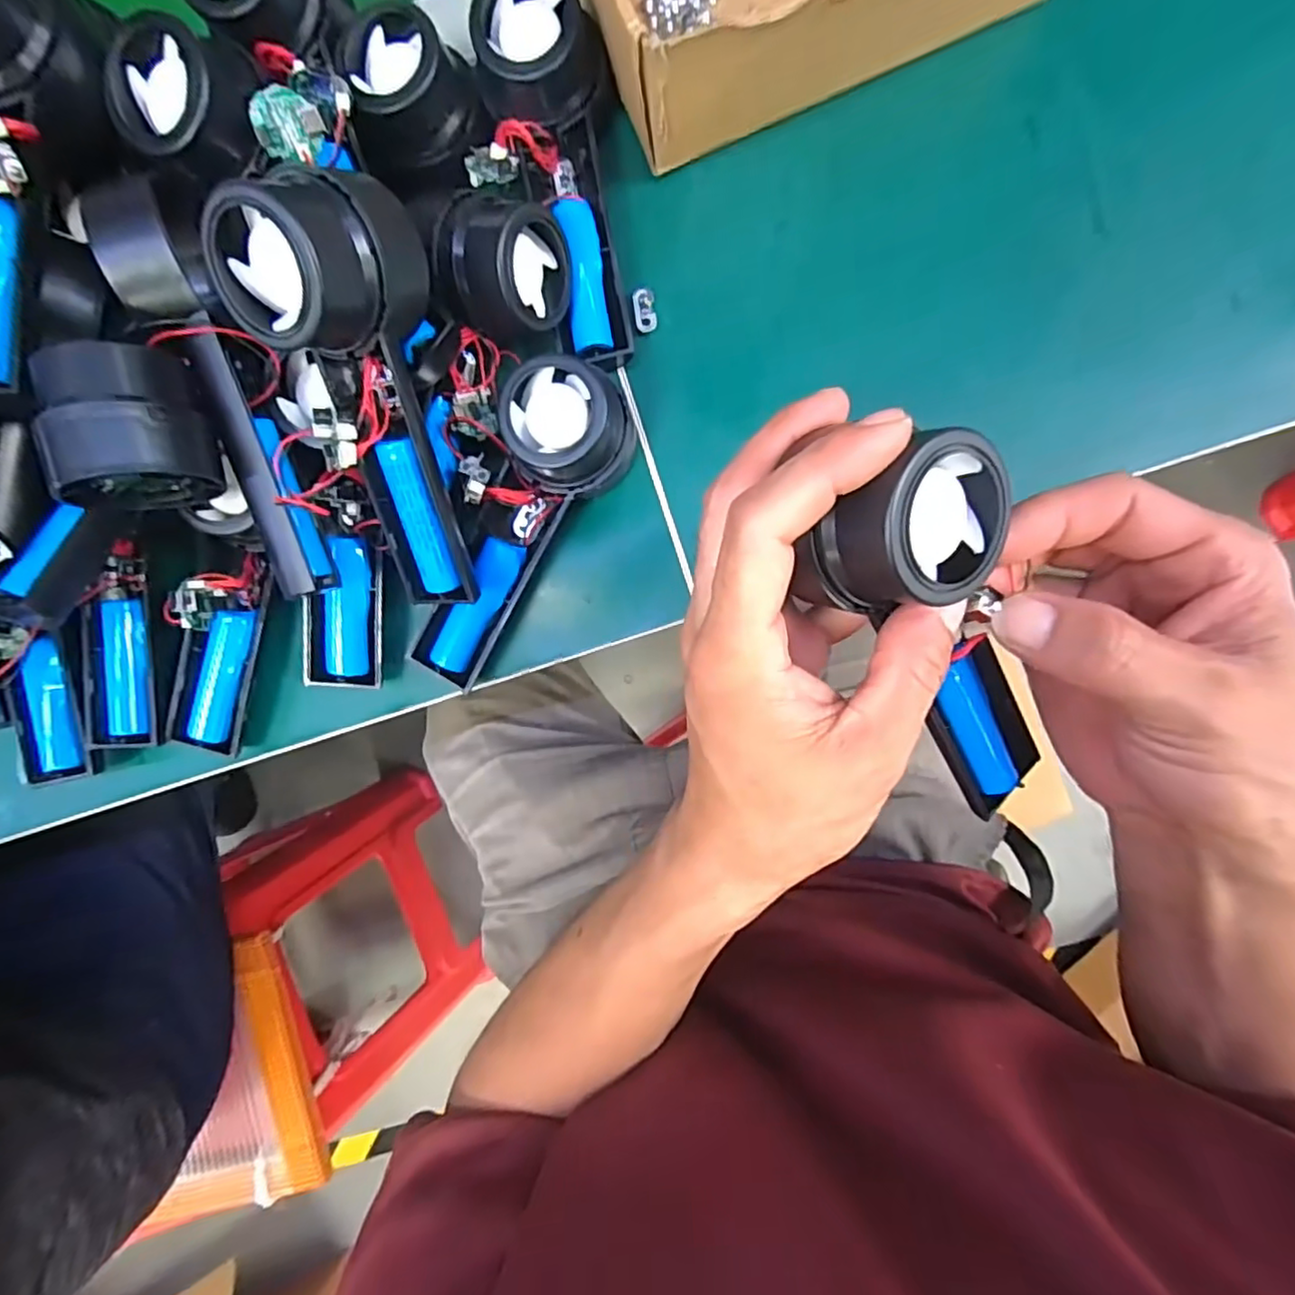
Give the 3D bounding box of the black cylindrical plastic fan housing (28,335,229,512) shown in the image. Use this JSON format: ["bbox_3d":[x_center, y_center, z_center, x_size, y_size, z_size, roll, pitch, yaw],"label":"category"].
[{"bbox_3d":[-0.195,-0.084,0.241,0.052,0.043,0.058,2,90,4],"label":"black cylindrical plastic fan housing"}]

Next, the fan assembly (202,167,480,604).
[{"bbox_3d":[-0.108,-0.092,0.256,0.062,0.050,0.160,-5,127,6],"label":"fan assembly"}]

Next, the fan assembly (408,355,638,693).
[{"bbox_3d":[-0.065,-0.058,0.301,0.051,0.053,0.158,36,93,3],"label":"fan assembly"}]

